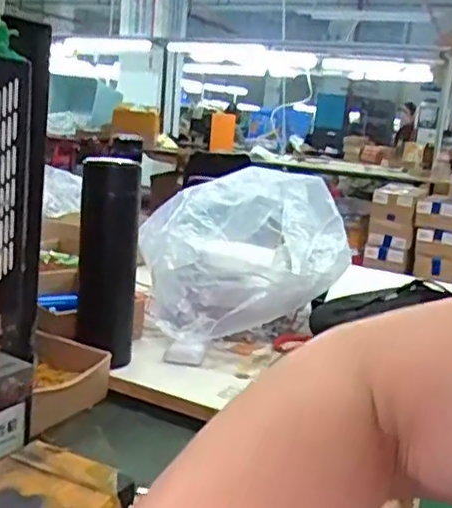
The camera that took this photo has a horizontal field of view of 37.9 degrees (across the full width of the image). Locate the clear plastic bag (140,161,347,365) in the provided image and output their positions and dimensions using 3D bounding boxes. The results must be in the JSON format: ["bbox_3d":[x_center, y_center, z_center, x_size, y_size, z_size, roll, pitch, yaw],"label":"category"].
[{"bbox_3d":[0.018,0.009,0.825,0.252,0.200,0.160,5,12,-1],"label":"clear plastic bag"}]

